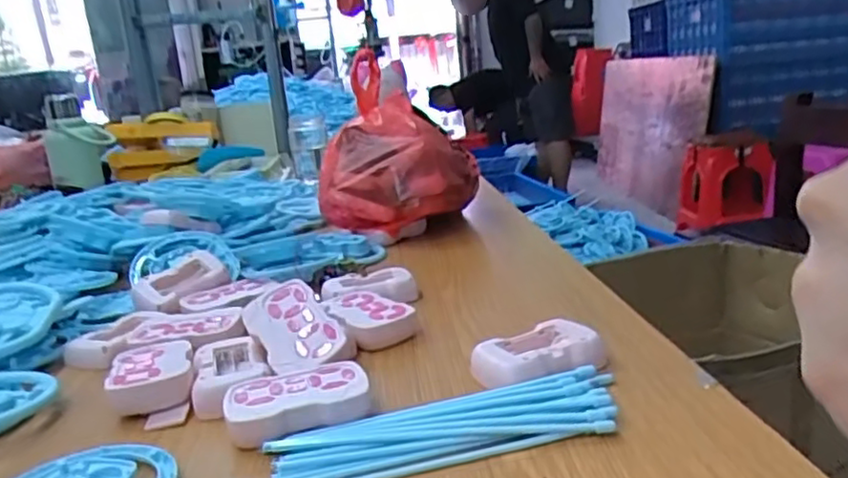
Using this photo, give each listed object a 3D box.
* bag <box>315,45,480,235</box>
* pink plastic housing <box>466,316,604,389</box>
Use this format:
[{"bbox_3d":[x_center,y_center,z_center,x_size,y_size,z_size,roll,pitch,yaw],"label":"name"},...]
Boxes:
[{"bbox_3d":[-0.034,-0.103,0.868,0.199,0.197,0.141,-4,14,3],"label":"bag"},{"bbox_3d":[0.077,0.079,0.453,0.081,0.021,0.053,-12,15,-26],"label":"pink plastic housing"}]

